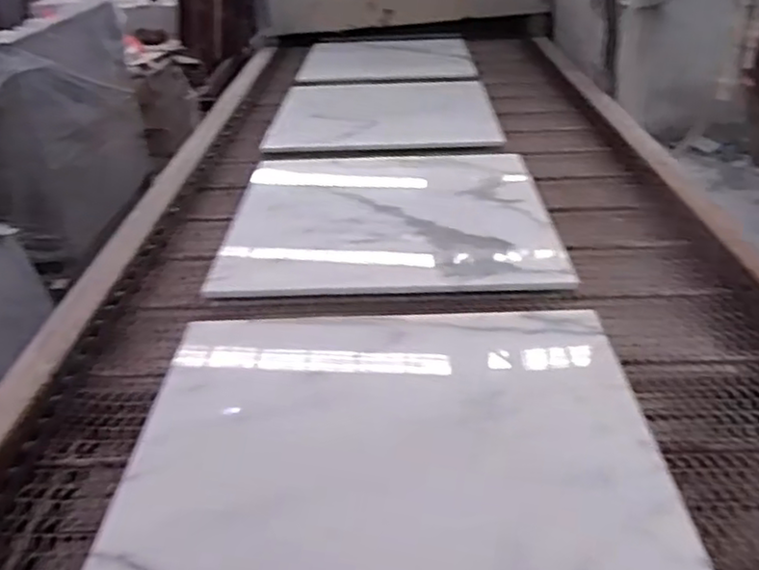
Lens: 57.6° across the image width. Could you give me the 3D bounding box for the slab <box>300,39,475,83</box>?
[{"bbox_3d":[0.022,-0.613,1.867,0.445,0.026,0.406,-1,31,2],"label":"slab"}]

